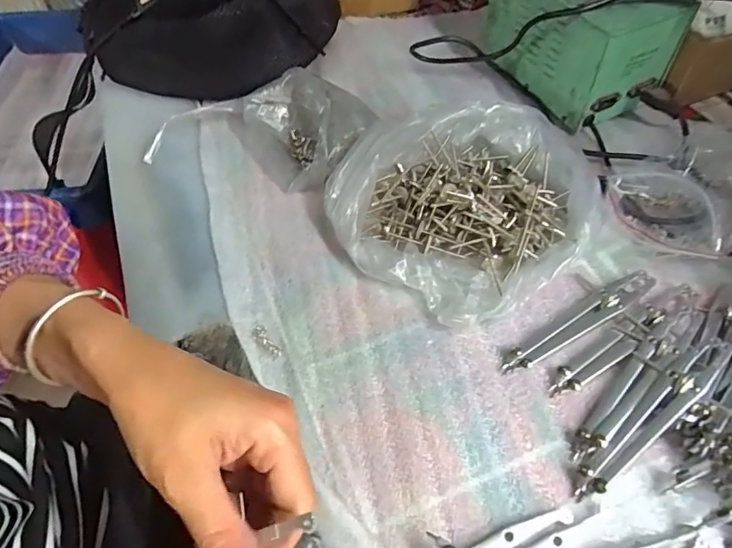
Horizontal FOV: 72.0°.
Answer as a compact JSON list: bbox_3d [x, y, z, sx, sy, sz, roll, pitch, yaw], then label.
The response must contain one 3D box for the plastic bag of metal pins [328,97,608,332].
[{"bbox_3d":[0.072,-0.060,0.386,0.184,0.036,0.185,37,65,25],"label":"plastic bag of metal pins"}]

